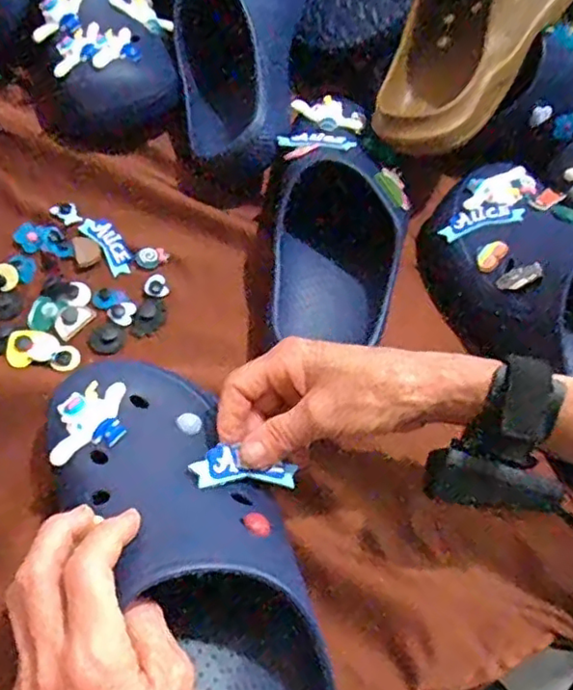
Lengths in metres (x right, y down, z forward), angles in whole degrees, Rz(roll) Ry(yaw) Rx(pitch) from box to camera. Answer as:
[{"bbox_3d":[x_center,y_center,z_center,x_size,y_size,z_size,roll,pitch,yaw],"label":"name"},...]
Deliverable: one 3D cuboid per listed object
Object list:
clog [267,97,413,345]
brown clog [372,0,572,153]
[{"bbox_3d":[0.043,-0.098,0.490,0.105,0.076,0.247,5,58,-2],"label":"clog"},{"bbox_3d":[0.166,-0.286,0.485,0.105,0.089,0.289,35,90,17],"label":"brown clog"}]

